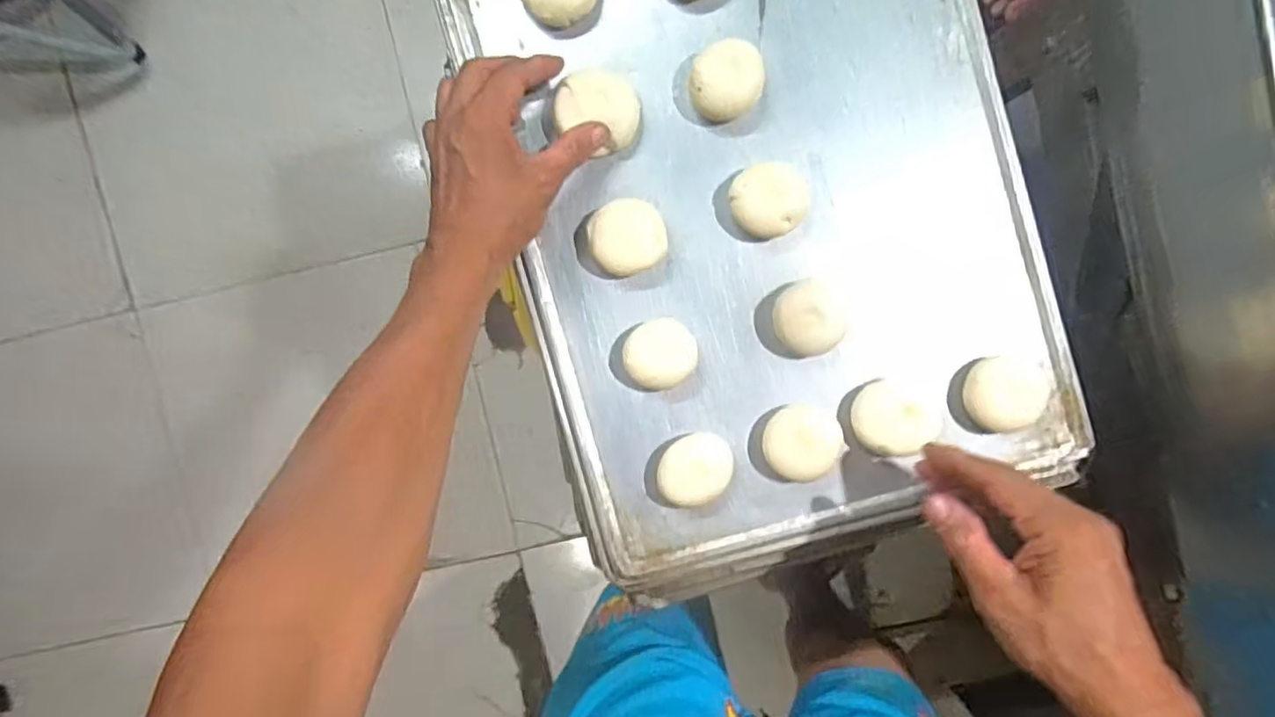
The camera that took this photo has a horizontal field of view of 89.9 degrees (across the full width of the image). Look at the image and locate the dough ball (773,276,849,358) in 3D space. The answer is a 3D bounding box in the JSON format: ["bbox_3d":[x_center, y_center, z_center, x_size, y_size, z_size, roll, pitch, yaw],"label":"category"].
[{"bbox_3d":[0.118,-0.029,0.429,0.053,0.027,0.047,-26,93,3],"label":"dough ball"}]

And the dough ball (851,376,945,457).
[{"bbox_3d":[0.173,0.038,0.425,0.056,0.016,0.048,-20,93,3],"label":"dough ball"}]

